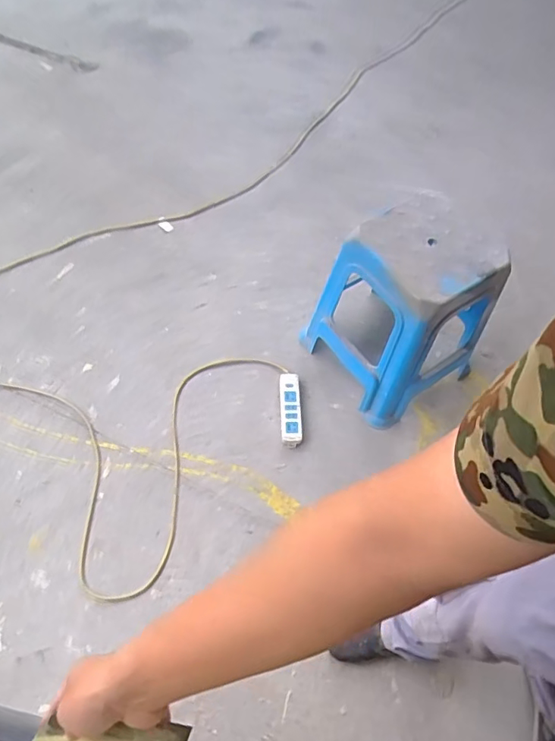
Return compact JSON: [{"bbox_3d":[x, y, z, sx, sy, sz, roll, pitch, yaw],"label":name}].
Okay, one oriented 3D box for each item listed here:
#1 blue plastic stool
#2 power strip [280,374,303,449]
[{"bbox_3d":[0.328,-0.154,1.340,0.359,0.453,0.365,-32,67,-20],"label":"blue plastic stool"},{"bbox_3d":[0.036,0.106,1.417,0.058,0.049,0.209,-1,62,-4],"label":"power strip"}]

